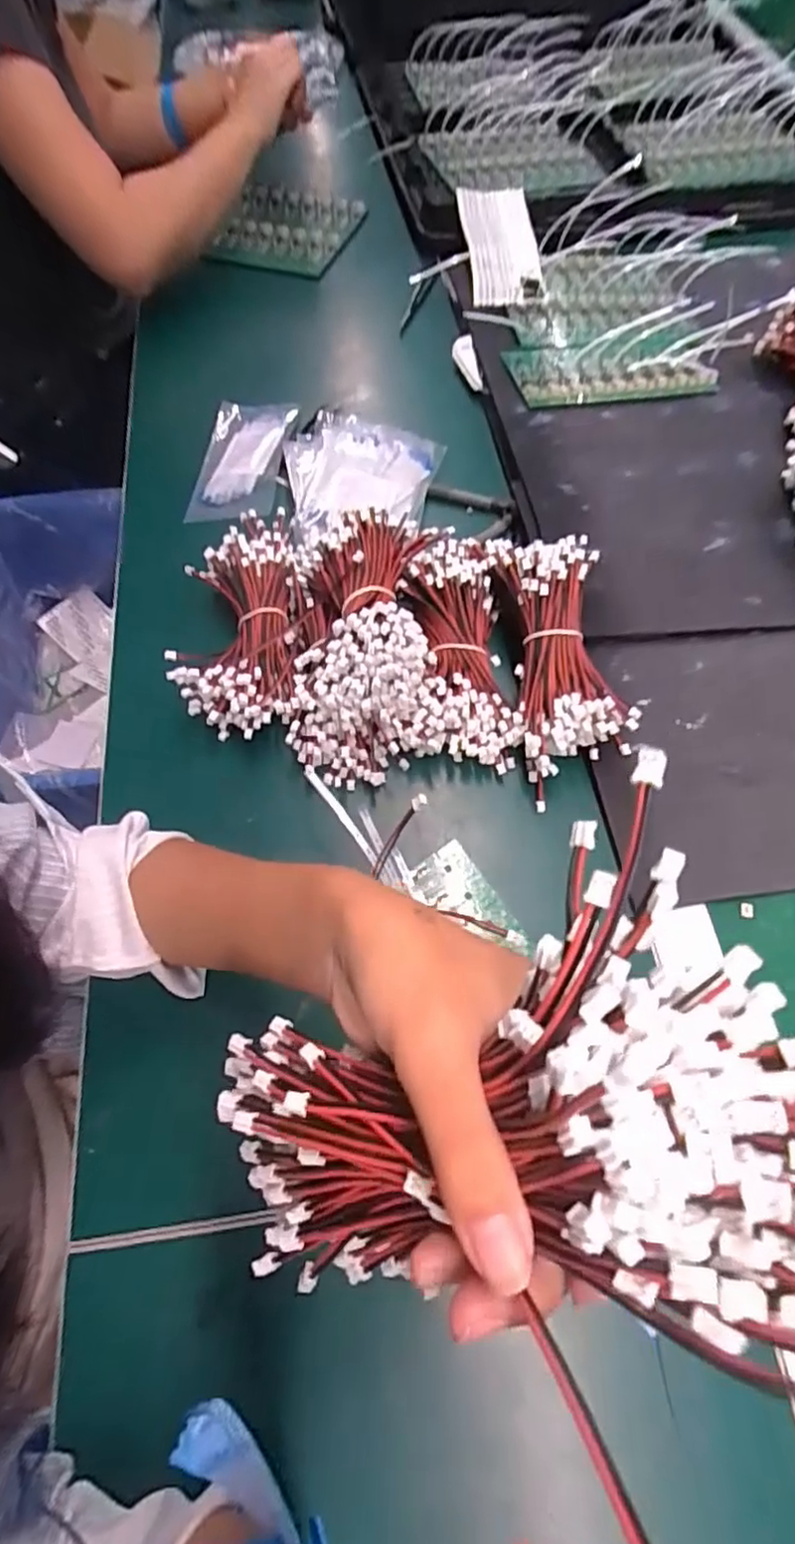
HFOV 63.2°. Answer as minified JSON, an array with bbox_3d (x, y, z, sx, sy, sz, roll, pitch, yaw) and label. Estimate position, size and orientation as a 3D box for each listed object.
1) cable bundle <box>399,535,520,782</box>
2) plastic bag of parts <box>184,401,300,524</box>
[{"bbox_3d":[0.046,-0.094,0.475,0.076,0.053,0.192,-1,63,-1],"label":"cable bundle"},{"bbox_3d":[-0.147,-0.292,0.604,0.085,0.023,0.157,6,63,3],"label":"plastic bag of parts"}]

